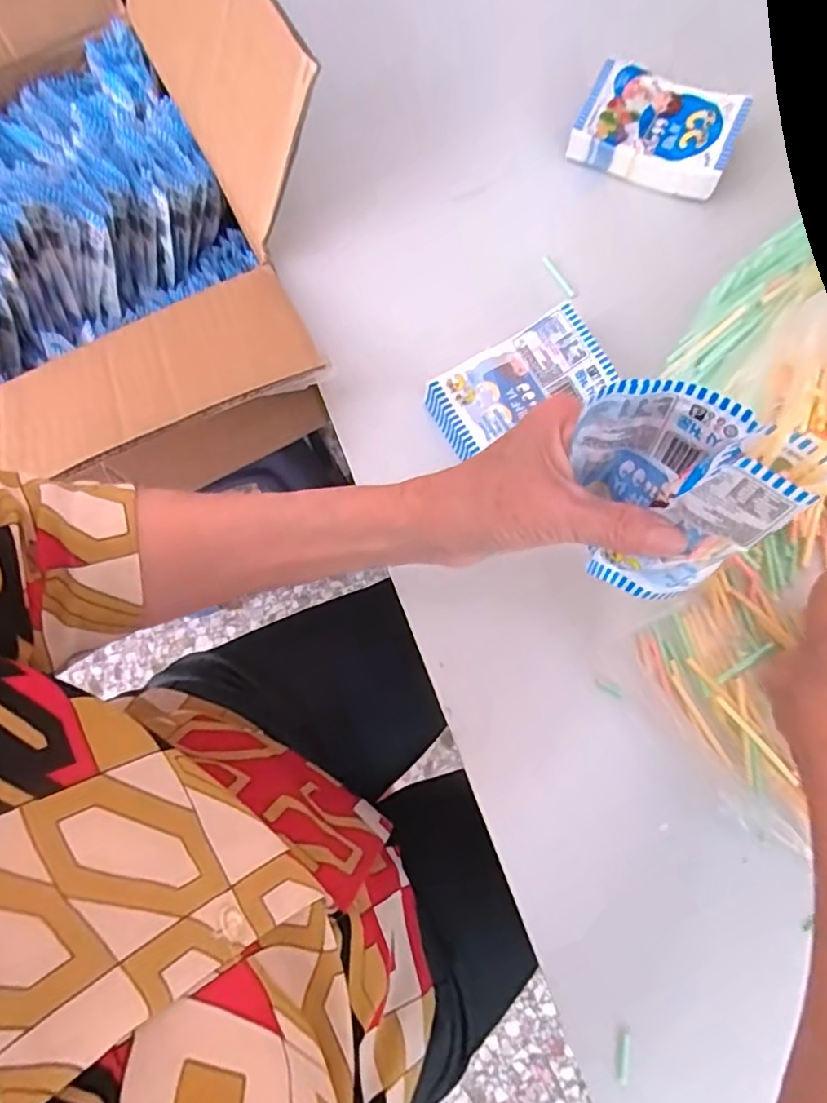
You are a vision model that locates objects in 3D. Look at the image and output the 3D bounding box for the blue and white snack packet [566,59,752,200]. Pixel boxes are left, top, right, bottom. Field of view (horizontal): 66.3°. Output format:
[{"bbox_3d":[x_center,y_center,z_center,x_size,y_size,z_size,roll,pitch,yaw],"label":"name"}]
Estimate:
[{"bbox_3d":[0.168,-0.293,0.437,0.103,0.026,0.071,24,80,5],"label":"blue and white snack packet"}]

